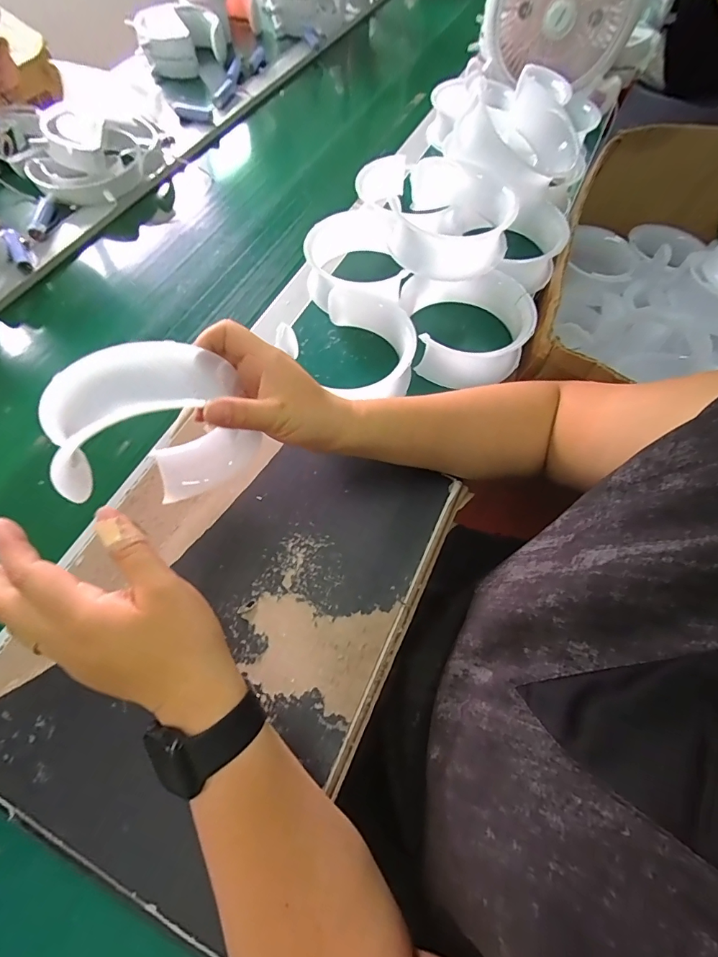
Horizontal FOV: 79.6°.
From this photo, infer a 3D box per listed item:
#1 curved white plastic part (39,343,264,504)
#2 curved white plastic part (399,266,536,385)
[{"bbox_3d":[-0.153,-0.029,0.334,0.135,0.154,0.051,-20,64,-11],"label":"curved white plastic part"},{"bbox_3d":[0.112,-0.169,0.479,0.146,0.055,0.133,15,63,7],"label":"curved white plastic part"}]

